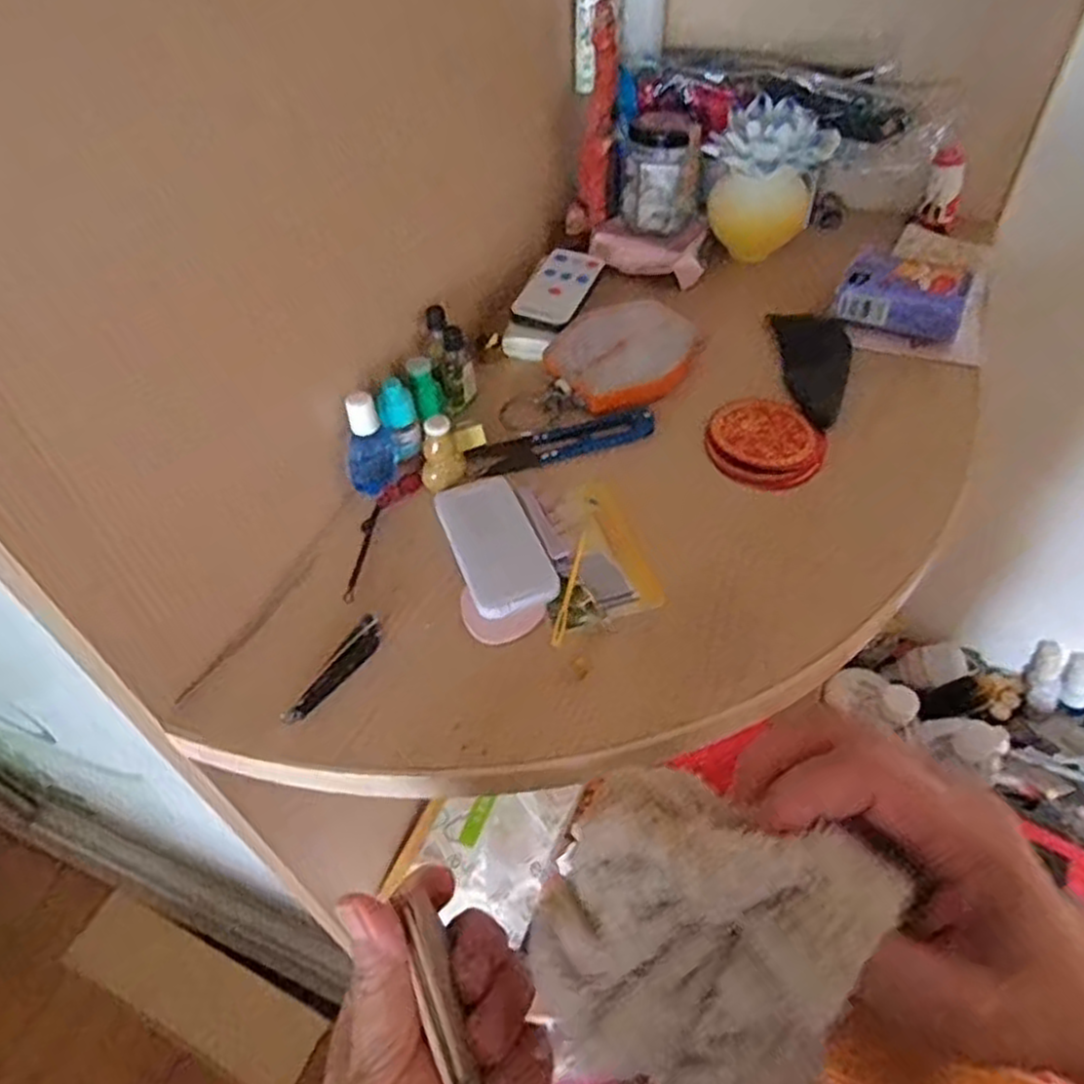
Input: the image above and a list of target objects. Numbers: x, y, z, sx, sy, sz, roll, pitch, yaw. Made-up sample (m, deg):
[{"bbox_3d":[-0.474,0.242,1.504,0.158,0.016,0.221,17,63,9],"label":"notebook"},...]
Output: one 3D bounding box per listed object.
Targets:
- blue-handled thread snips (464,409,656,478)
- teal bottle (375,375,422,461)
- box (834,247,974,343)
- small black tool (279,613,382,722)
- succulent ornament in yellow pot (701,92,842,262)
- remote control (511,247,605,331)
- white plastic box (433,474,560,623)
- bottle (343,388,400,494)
[{"bbox_3d":[0.011,-0.056,0.419,0.106,0.006,0.027,-15,49,-10],"label":"blue-handled thread snips"},{"bbox_3d":[-0.075,-0.064,0.400,0.017,0.040,0.021,-10,49,-5],"label":"teal bottle"},{"bbox_3d":[0.231,-0.161,0.479,0.073,0.028,0.055,21,53,20],"label":"box"},{"bbox_3d":[-0.087,0.055,0.324,0.011,0.009,0.057,22,53,21],"label":"small black tool"},{"bbox_3d":[0.150,-0.238,0.507,0.070,0.090,0.058,17,52,17],"label":"succulent ornament in yellow pot"},{"bbox_3d":[0.012,-0.167,0.497,0.042,0.010,0.093,13,50,14],"label":"remote control"},{"bbox_3d":[-0.023,0.000,0.370,0.041,0.007,0.083,-18,50,-13],"label":"white plastic box"},{"bbox_3d":[-0.087,-0.050,0.382,0.024,0.050,0.023,-14,49,-9],"label":"bottle"}]

